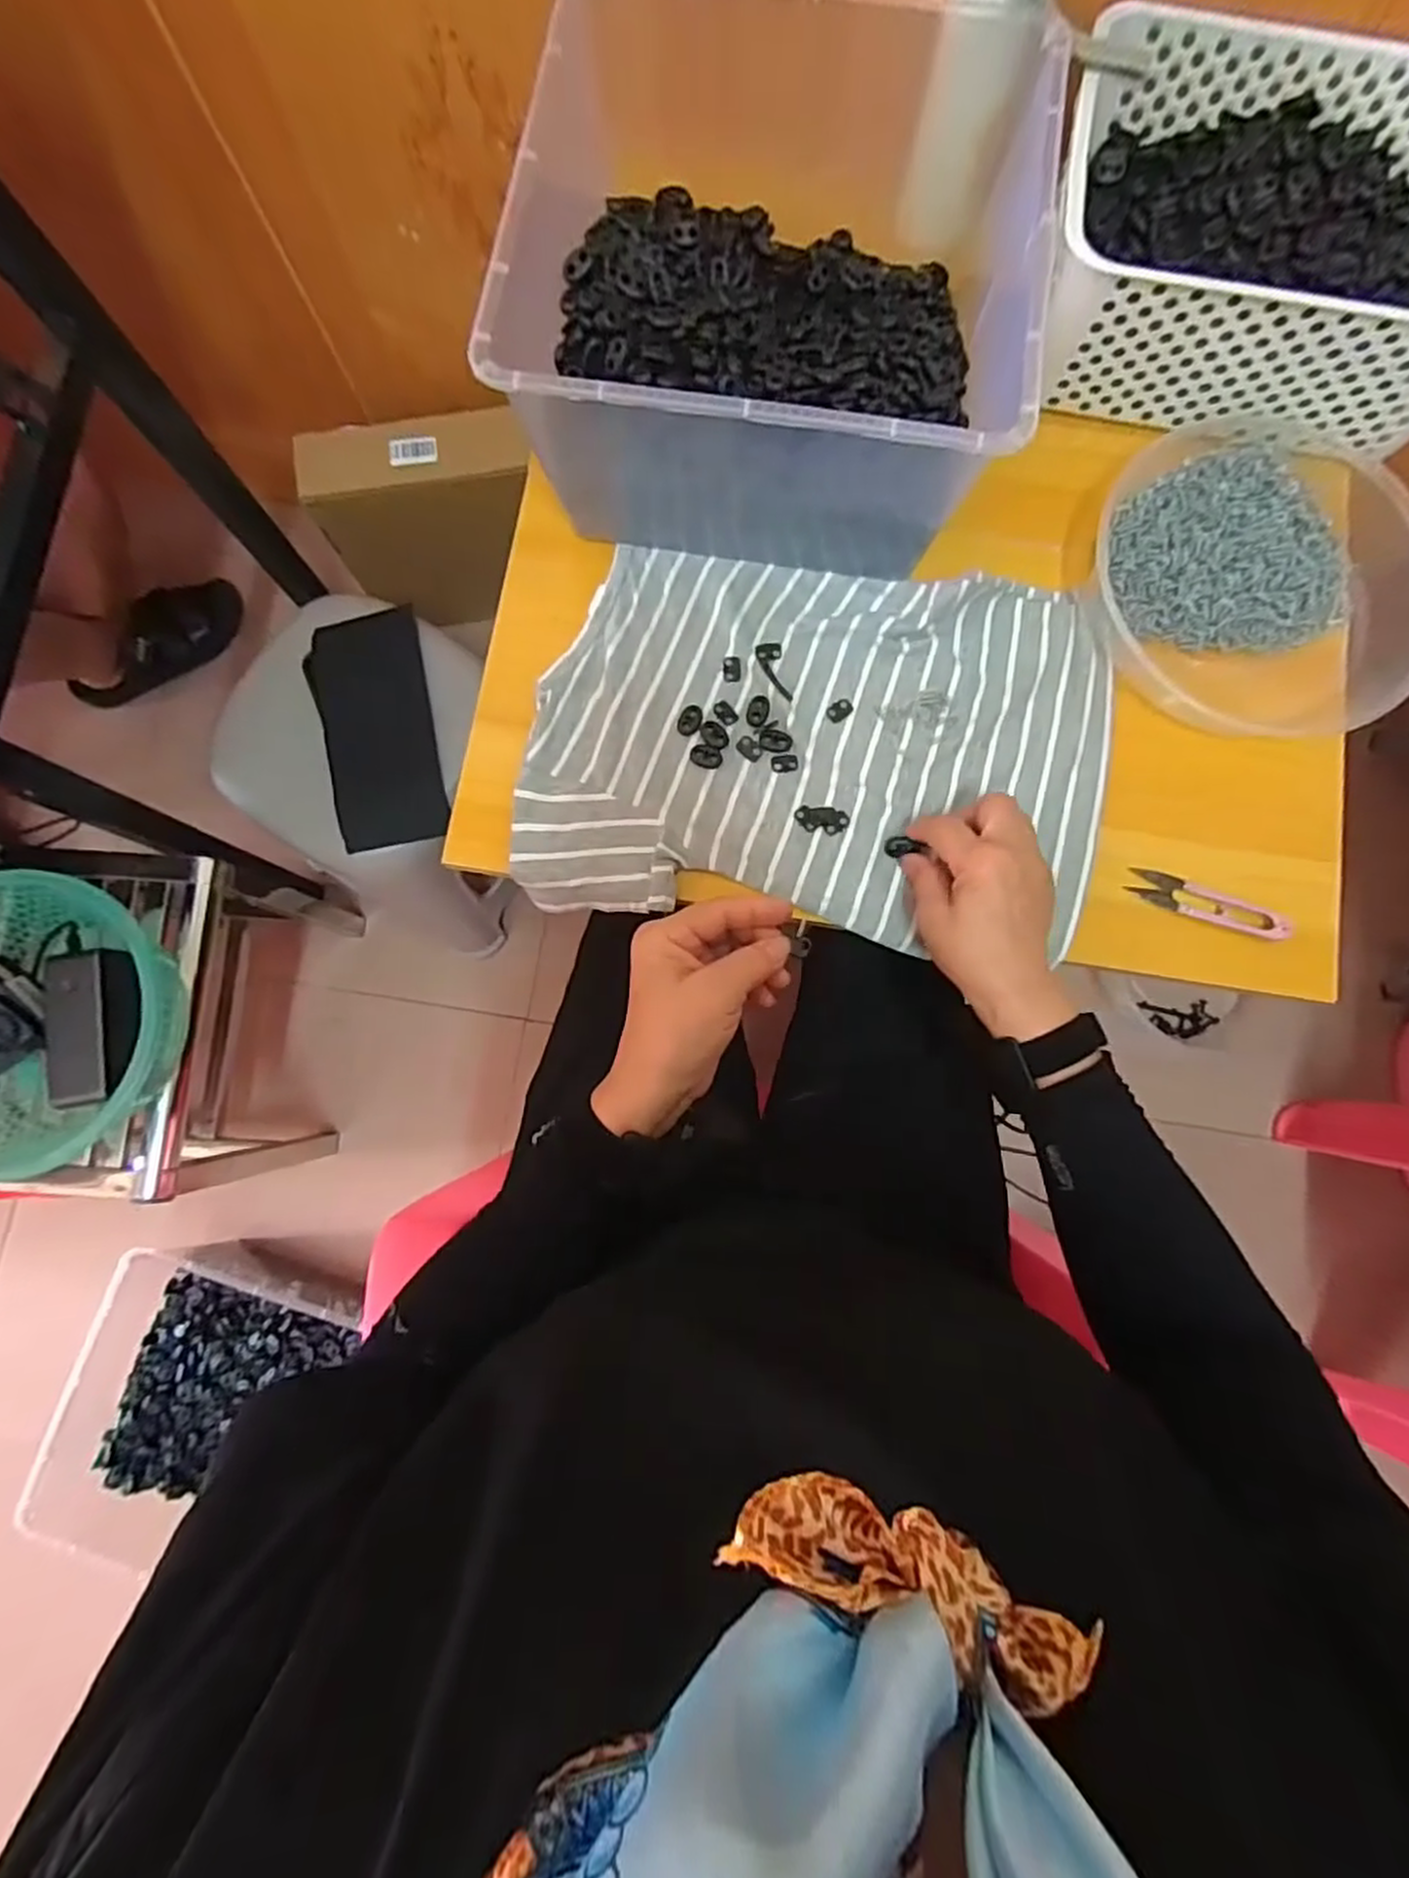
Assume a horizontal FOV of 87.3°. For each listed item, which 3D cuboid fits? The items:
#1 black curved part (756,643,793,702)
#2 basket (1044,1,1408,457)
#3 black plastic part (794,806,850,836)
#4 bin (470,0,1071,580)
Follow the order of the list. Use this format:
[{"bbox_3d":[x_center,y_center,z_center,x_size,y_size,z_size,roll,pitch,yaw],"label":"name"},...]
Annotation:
[{"bbox_3d":[0.048,-0.185,0.513,0.018,0.004,0.045,-9,82,-1],"label":"black curved part"},{"bbox_3d":[0.381,-0.468,0.495,0.304,0.093,0.208,8,82,1],"label":"basket"},{"bbox_3d":[0.079,-0.080,0.496,0.035,0.004,0.018,10,82,2],"label":"black plastic part"},{"bbox_3d":[0.045,-0.420,0.476,0.291,0.140,0.318,8,82,1],"label":"bin"}]

